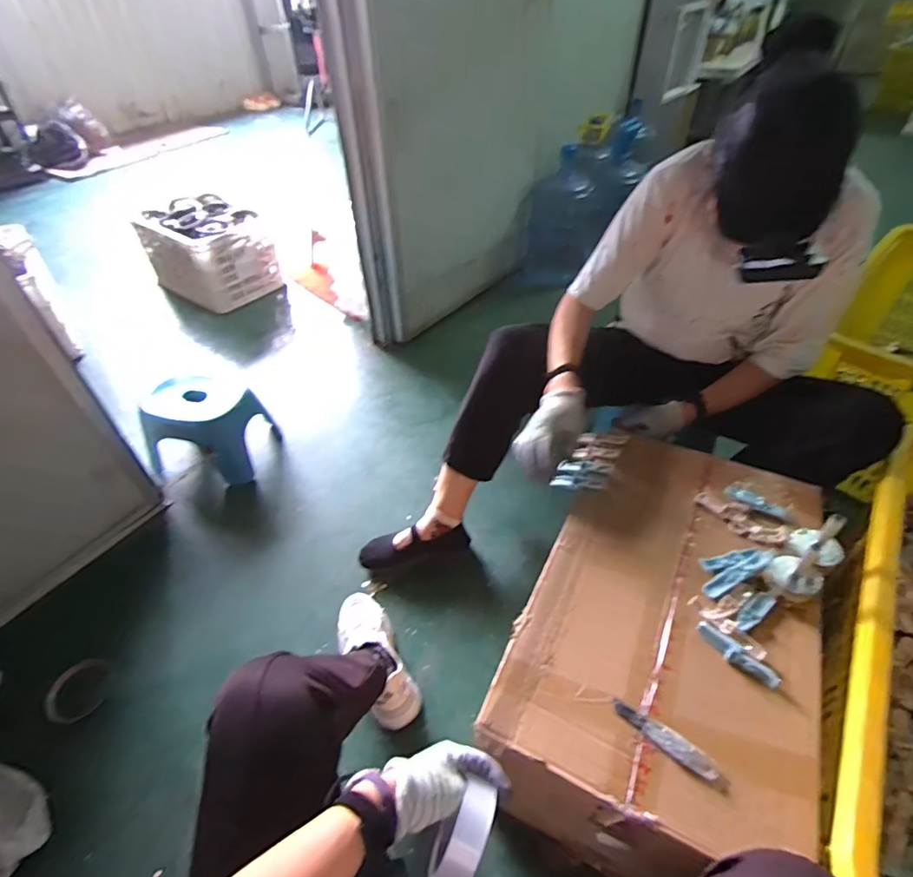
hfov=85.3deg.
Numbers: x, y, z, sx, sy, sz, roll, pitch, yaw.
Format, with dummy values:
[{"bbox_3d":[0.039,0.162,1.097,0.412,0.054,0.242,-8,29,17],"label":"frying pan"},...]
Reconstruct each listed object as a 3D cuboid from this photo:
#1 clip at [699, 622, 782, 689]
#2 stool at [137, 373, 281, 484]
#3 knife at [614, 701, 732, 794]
[{"bbox_3d":[0.353,0.274,0.627,0.024,0.011,0.101,-34,53,-27],"label":"clip"},{"bbox_3d":[-0.664,-0.038,1.330,0.276,0.230,0.240,15,48,17],"label":"stool"},{"bbox_3d":[0.243,0.350,0.569,0.131,0.015,0.024,32,55,29],"label":"knife"}]

